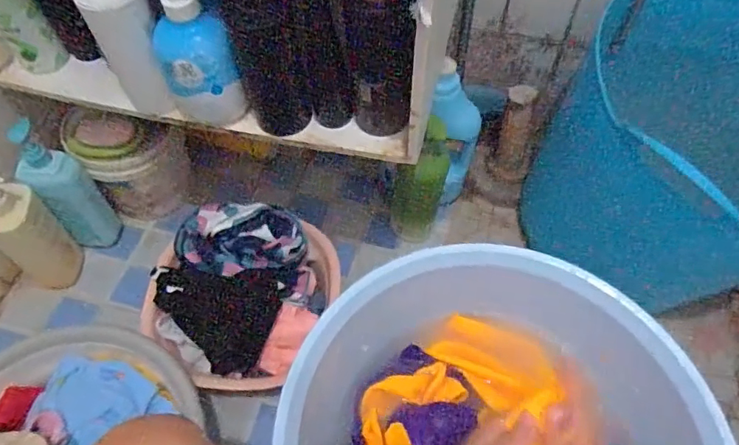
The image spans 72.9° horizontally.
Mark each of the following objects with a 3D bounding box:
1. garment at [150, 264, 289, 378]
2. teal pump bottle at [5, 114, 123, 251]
[{"bbox_3d":[-0.210,0.107,0.720,0.195,0.050,0.153,43,81,1],"label":"garment"},{"bbox_3d":[-0.488,-0.051,0.807,0.071,0.246,0.063,-28,61,-15],"label":"teal pump bottle"}]

